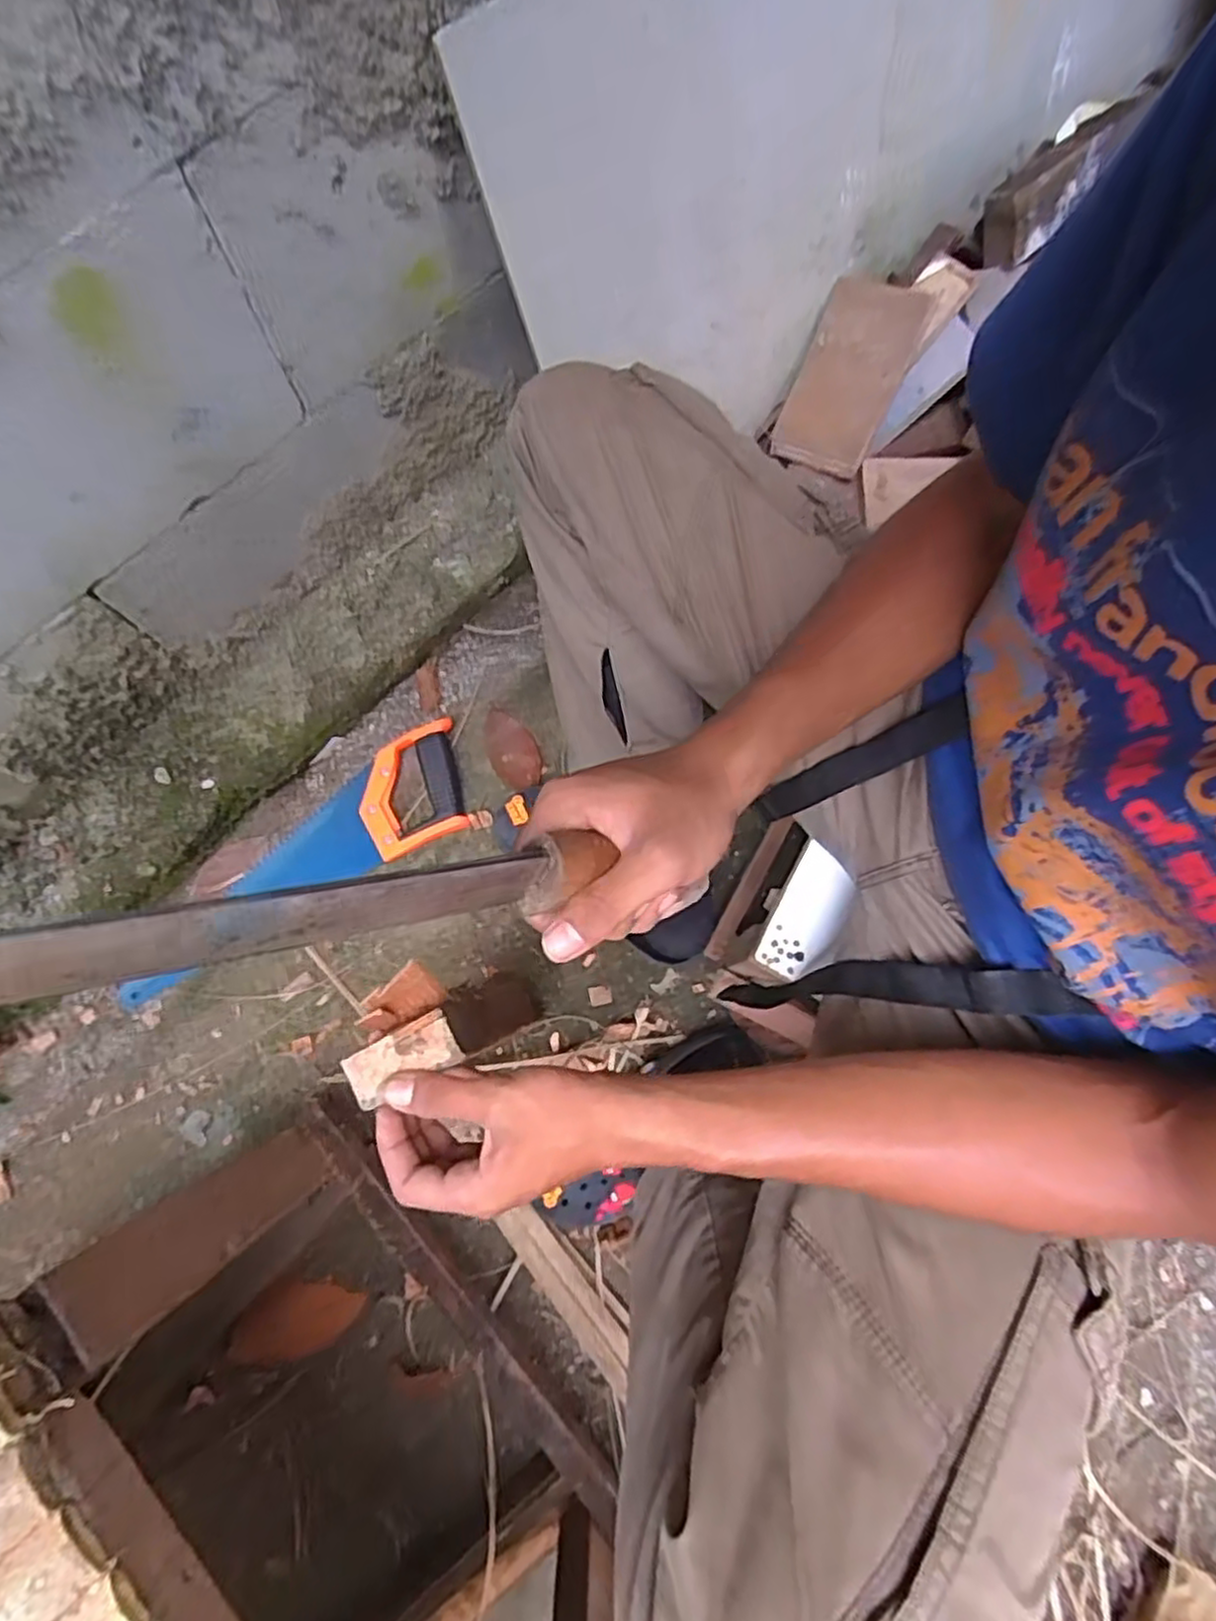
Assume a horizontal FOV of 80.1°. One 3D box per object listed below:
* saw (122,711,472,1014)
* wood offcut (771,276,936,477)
[{"bbox_3d":[-0.345,0.049,0.777,0.421,0.032,0.123,-28,80,-7],"label":"saw"},{"bbox_3d":[0.274,-0.494,0.824,0.109,0.015,0.191,28,113,11],"label":"wood offcut"}]

